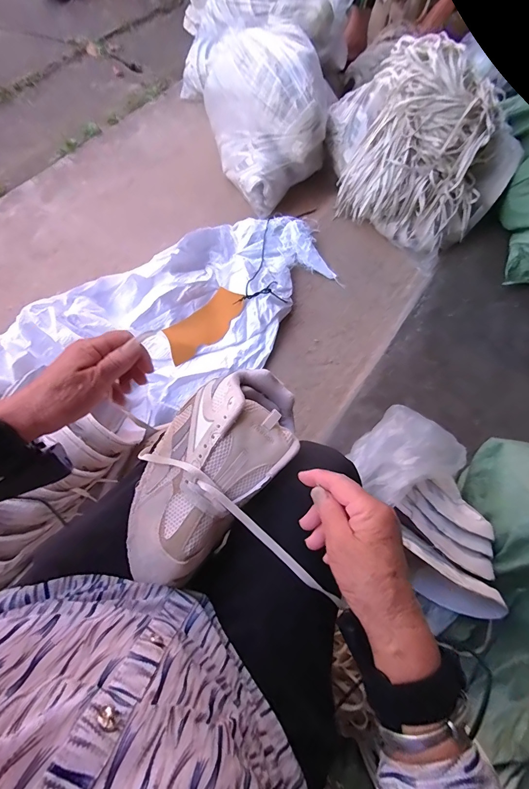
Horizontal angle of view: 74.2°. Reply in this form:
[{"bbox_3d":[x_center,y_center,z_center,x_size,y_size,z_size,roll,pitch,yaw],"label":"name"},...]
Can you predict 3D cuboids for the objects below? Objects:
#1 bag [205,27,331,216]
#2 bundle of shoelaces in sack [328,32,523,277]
[{"bbox_3d":[0.026,-0.839,1.067,0.320,0.278,0.465,-15,73,-11],"label":"bag"},{"bbox_3d":[0.418,-0.670,0.986,0.522,0.315,0.354,34,71,6],"label":"bundle of shoelaces in sack"}]

